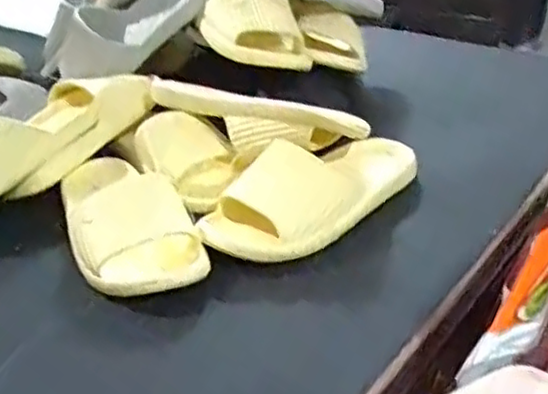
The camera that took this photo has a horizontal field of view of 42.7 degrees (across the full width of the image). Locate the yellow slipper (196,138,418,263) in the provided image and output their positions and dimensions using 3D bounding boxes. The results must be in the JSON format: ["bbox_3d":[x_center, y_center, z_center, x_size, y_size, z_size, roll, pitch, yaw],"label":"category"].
[{"bbox_3d":[0.040,-0.012,0.668,0.234,0.063,0.096,-24,36,-31],"label":"yellow slipper"}]

